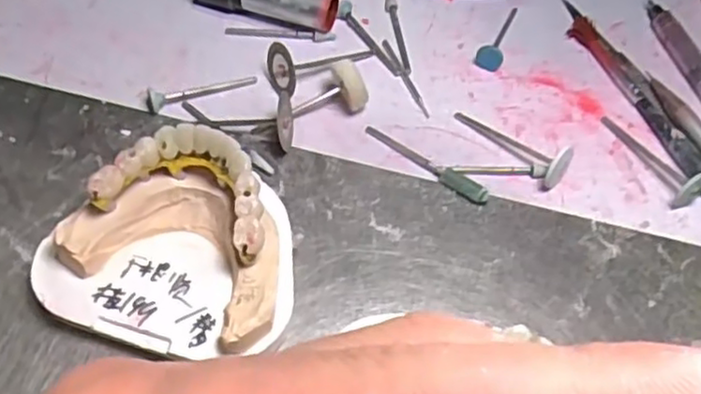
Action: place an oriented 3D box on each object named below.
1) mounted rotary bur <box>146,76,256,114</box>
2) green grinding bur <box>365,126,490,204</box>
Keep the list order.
[{"bbox_3d":[-0.058,-0.043,0.268,0.043,0.008,0.006,-23,61,-19],"label":"mounted rotary bur"},{"bbox_3d":[0.028,-0.014,0.258,0.053,0.007,0.007,36,60,18],"label":"green grinding bur"}]

